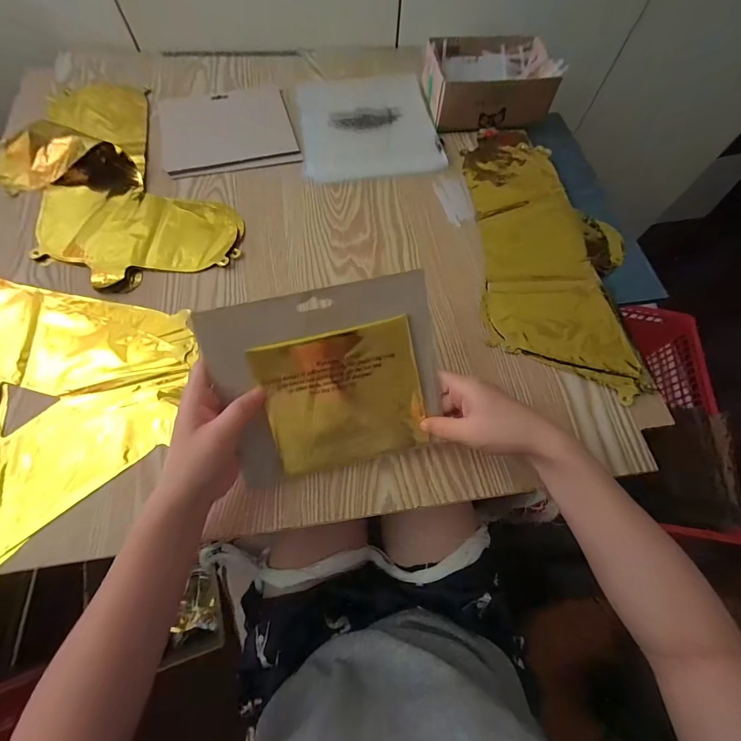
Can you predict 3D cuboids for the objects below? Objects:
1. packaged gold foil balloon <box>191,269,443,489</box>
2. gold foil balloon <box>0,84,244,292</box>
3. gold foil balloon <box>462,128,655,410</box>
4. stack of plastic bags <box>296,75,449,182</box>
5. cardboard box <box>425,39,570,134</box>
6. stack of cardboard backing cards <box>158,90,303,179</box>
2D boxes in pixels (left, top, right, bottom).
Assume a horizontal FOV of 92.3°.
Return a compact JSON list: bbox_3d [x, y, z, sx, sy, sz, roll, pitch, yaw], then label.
[{"bbox_3d":[-0.032,0.010,0.311,0.187,0.012,0.157,-14,105,-8],"label":"packaged gold foil balloon"},{"bbox_3d":[-0.367,-0.269,0.490,0.226,0.025,0.422,-32,71,-15],"label":"gold foil balloon"},{"bbox_3d":[0.245,-0.176,0.490,0.204,0.023,0.438,2,66,-1],"label":"gold foil balloon"},{"bbox_3d":[-0.006,-0.396,0.569,0.207,0.008,0.233,-8,67,-6],"label":"stack of plastic bags"},{"bbox_3d":[0.186,-0.461,0.570,0.192,0.066,0.144,3,66,-1],"label":"cardboard box"},{"bbox_3d":[-0.221,-0.375,0.555,0.194,0.015,0.173,-13,67,-8],"label":"stack of cardboard backing cards"}]

